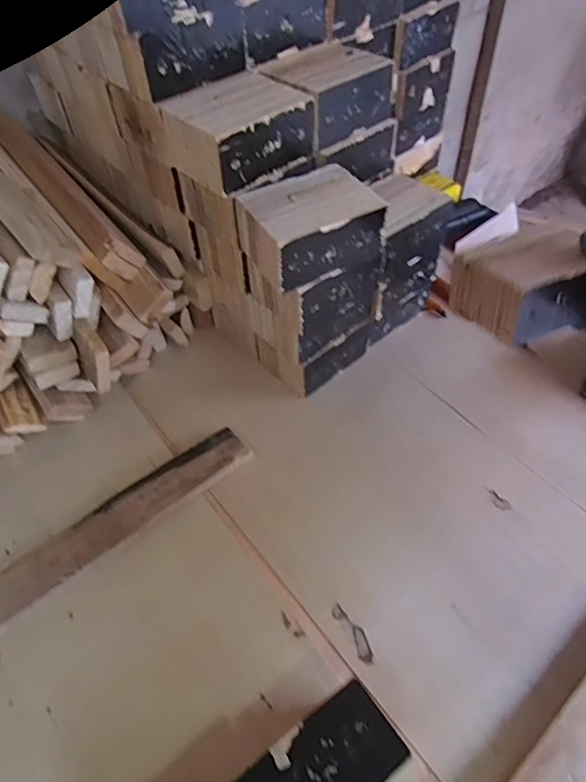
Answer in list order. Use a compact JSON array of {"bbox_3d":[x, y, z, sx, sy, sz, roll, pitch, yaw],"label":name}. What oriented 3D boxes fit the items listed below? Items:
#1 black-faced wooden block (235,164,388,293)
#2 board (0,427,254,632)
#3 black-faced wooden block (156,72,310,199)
[{"bbox_3d":[0.018,-0.163,0.517,0.126,0.065,0.088,-23,52,-16],"label":"black-faced wooden block"},{"bbox_3d":[-0.195,0.143,0.523,0.347,0.016,0.056,-34,55,-24],"label":"board"},{"bbox_3d":[-0.060,-0.267,0.527,0.125,0.062,0.114,-34,55,-23],"label":"black-faced wooden block"}]

